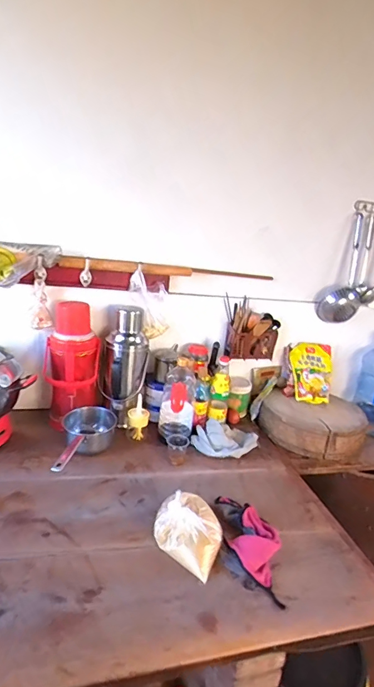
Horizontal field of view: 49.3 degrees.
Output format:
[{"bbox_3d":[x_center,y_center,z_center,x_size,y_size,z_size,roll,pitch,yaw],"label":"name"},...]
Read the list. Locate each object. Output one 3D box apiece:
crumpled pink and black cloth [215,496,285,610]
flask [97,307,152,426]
[{"bbox_3d":[0.154,0.466,0.983,0.144,0.057,0.316,6,19,-4],"label":"crumpled pink and black cloth"},{"bbox_3d":[-0.220,0.070,1.450,0.157,0.381,0.173,8,18,2],"label":"flask"}]

